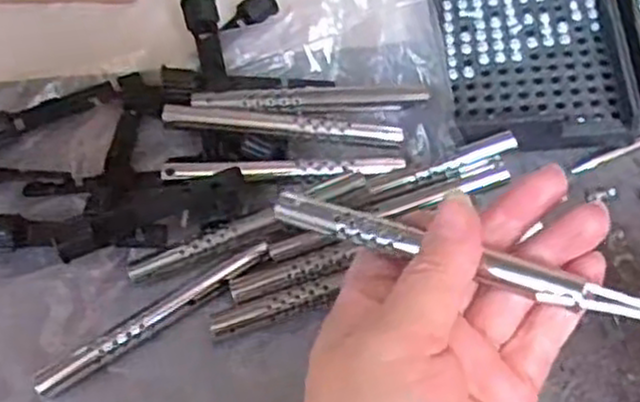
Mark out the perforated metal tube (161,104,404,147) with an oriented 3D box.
[{"bbox_3d":[-0.017,-0.036,0.346,0.107,0.014,0.011,0,58,5],"label":"perforated metal tube"}]

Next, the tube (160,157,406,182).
[{"bbox_3d":[-0.016,-0.016,0.337,0.107,0.009,0.010,-6,58,1],"label":"tube"}]

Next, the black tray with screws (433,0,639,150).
[{"bbox_3d":[0.102,-0.087,0.379,0.086,0.028,0.147,-1,58,4],"label":"black tray with screws"}]

